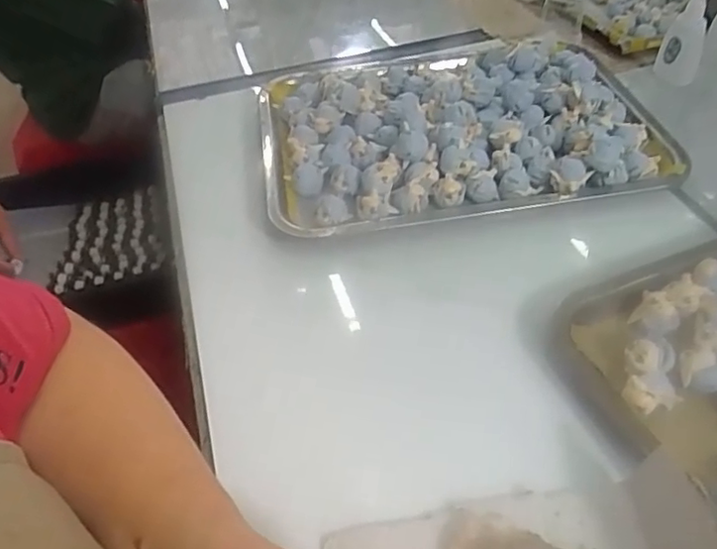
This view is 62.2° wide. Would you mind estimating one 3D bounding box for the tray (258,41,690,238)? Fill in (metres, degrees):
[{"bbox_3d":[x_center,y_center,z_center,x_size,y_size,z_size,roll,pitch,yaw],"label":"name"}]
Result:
[{"bbox_3d":[0.081,-0.146,0.550,0.340,0.039,0.269,-8,48,-2],"label":"tray"}]

